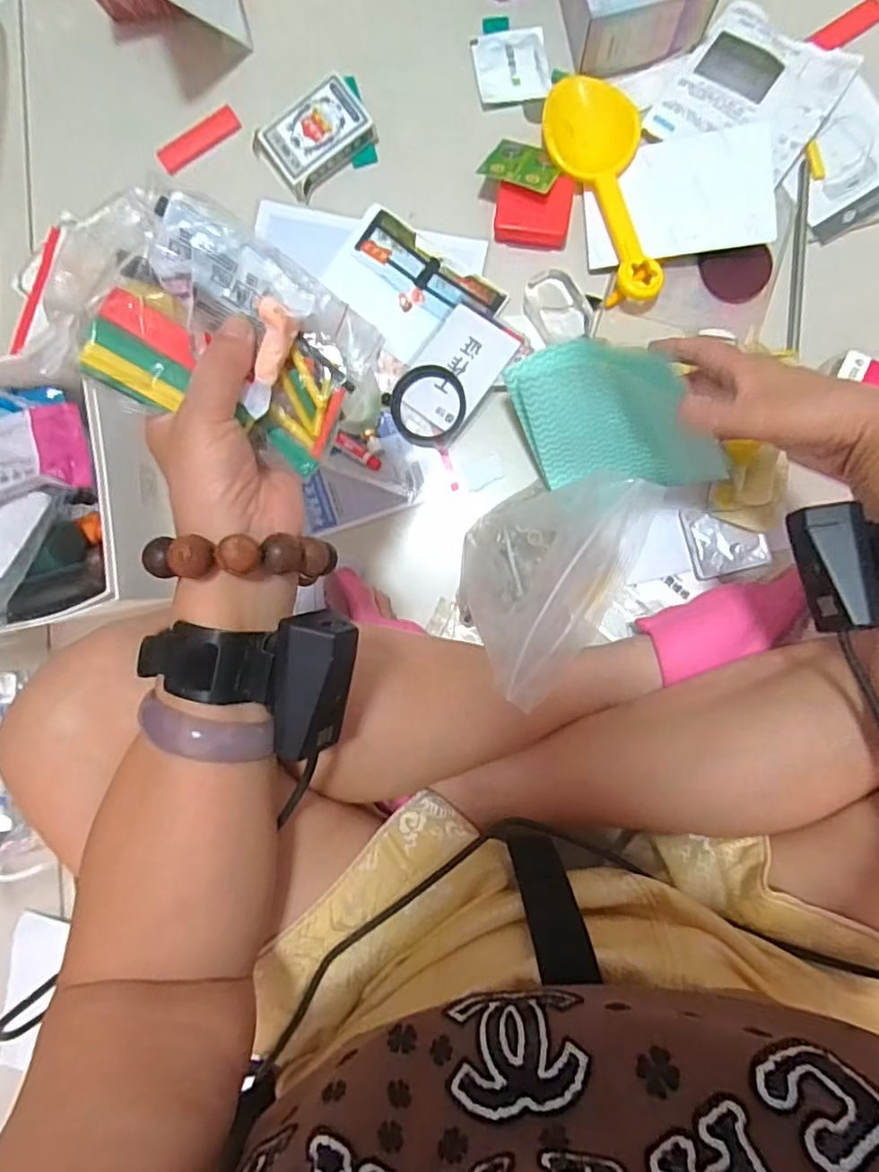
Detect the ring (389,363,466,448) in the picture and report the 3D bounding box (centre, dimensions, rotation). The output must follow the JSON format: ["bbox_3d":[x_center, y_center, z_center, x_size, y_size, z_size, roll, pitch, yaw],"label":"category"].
[{"bbox_3d":[-0.010,-0.157,0.518,0.065,0.009,0.067,0,90,3],"label":"ring"}]

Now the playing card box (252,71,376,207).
[{"bbox_3d":[-0.108,-0.394,0.523,0.093,0.022,0.066,-36,88,2],"label":"playing card box"}]

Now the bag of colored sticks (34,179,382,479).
[{"bbox_3d":[-0.111,-0.128,0.292,0.148,0.052,0.096,20,91,3],"label":"bag of colored sticks"}]

